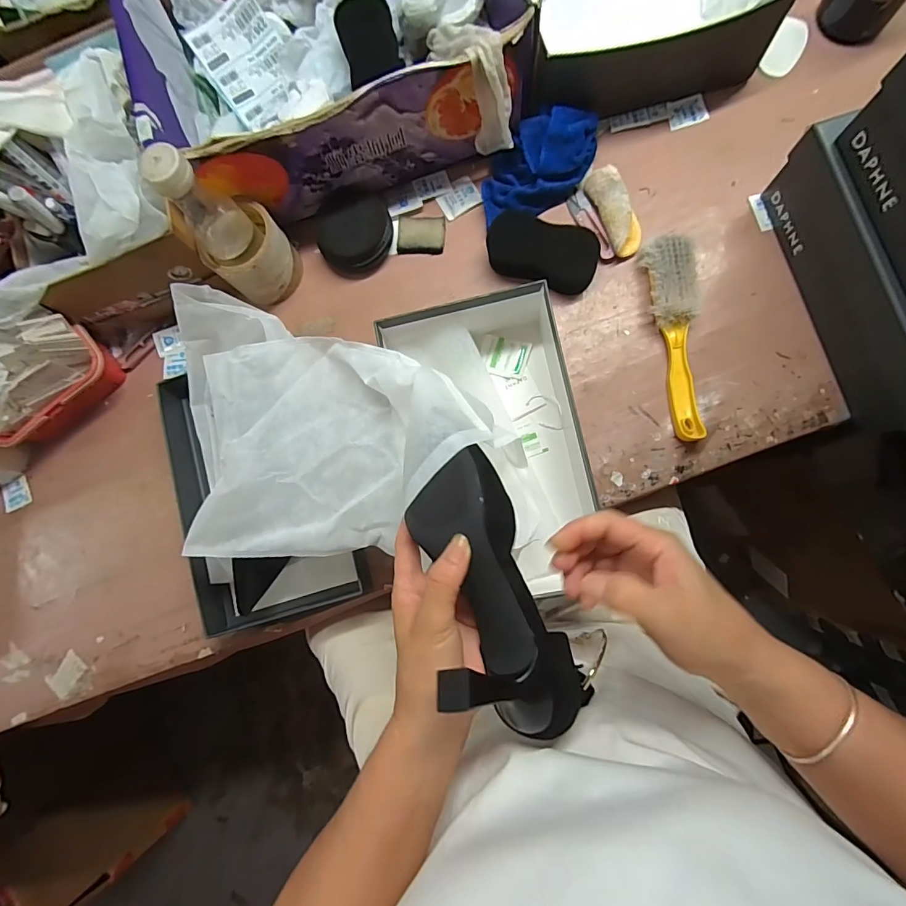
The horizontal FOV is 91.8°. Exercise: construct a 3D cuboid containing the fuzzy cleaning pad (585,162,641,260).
[{"bbox_3d":[0.189,-0.279,0.510,0.041,0.021,0.103,-21,82,4],"label":"fuzzy cleaning pad"}]

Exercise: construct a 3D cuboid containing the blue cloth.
[{"bbox_3d":[0.100,-0.333,0.509,0.137,0.055,0.093,-9,83,5],"label":"blue cloth"}]

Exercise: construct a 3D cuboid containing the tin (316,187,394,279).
[{"bbox_3d":[-0.122,-0.265,0.532,0.089,0.095,0.032,0,41,9],"label":"tin"}]

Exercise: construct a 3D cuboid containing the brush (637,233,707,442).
[{"bbox_3d":[0.245,-0.126,0.478,0.046,0.035,0.222,-7,83,6],"label":"brush"}]

